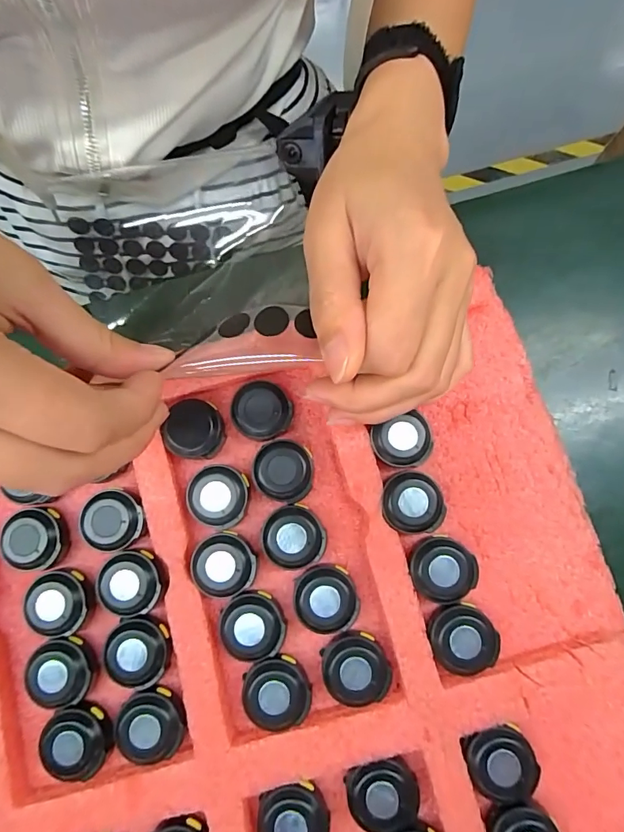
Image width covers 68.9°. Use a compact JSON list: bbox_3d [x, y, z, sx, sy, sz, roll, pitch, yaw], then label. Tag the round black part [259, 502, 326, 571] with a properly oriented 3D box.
[{"bbox_3d":[-0.009,0.058,0.218,0.028,0.009,0.029,0,80,1],"label":"round black part"}]

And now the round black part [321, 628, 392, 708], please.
[{"bbox_3d":[0.020,0.117,0.208,0.029,0.010,0.030,0,80,1],"label":"round black part"}]

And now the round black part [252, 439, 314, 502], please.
[{"bbox_3d":[-0.014,0.027,0.225,0.028,0.012,0.029,0,80,1],"label":"round black part"}]

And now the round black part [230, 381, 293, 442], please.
[{"bbox_3d":[-0.026,-0.002,0.228,0.029,0.006,0.029,0,99,3],"label":"round black part"}]

